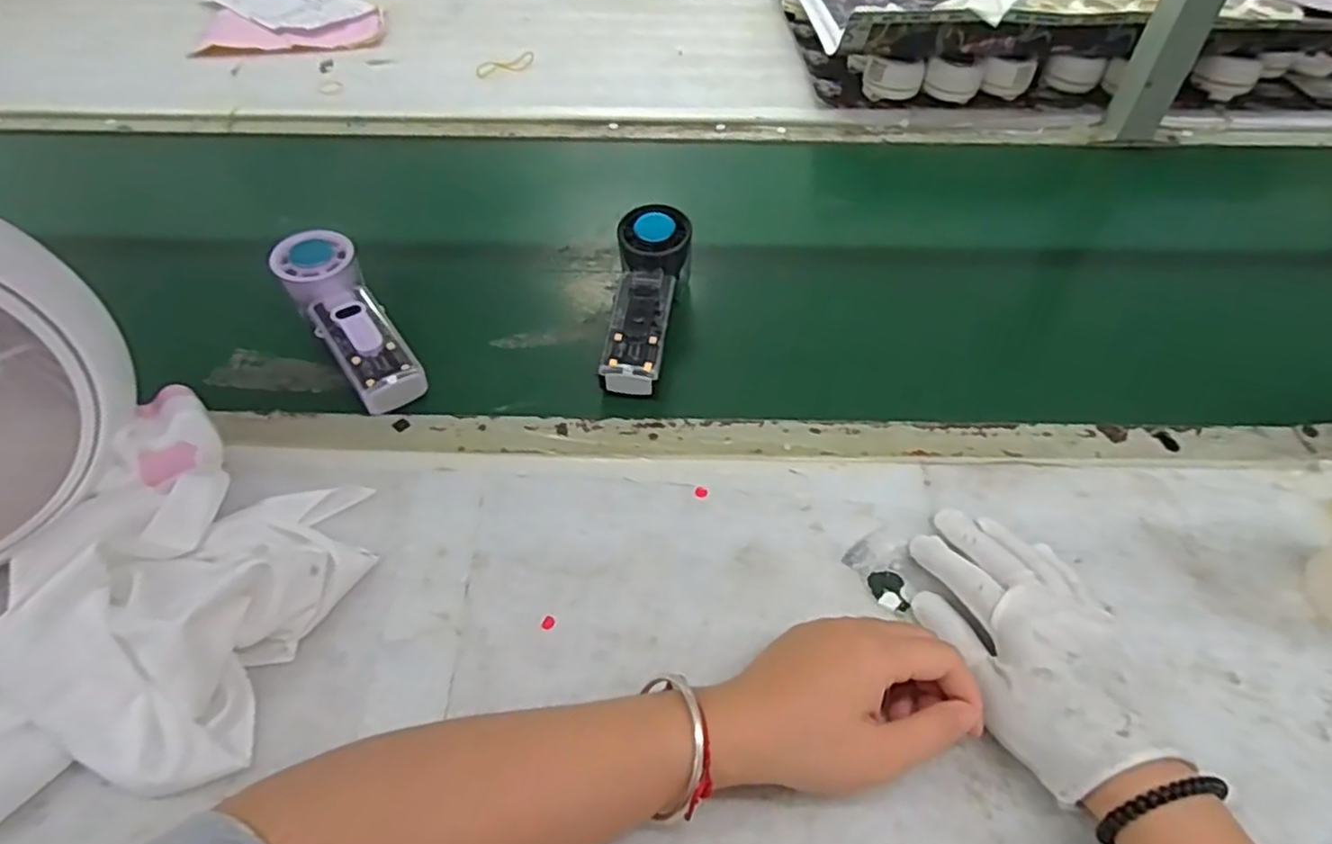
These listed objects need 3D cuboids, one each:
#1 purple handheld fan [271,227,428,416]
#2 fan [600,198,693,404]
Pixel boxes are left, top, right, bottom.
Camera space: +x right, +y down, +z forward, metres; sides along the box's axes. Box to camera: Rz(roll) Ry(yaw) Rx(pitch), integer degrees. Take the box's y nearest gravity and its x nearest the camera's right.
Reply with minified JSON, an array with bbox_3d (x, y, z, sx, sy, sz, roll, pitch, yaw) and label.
[{"bbox_3d":[-0.230,-0.074,0.517,0.053,0.056,0.160,-27,54,-21],"label":"purple handheld fan"},{"bbox_3d":[-0.014,-0.093,0.535,0.052,0.056,0.160,4,49,4],"label":"fan"}]

